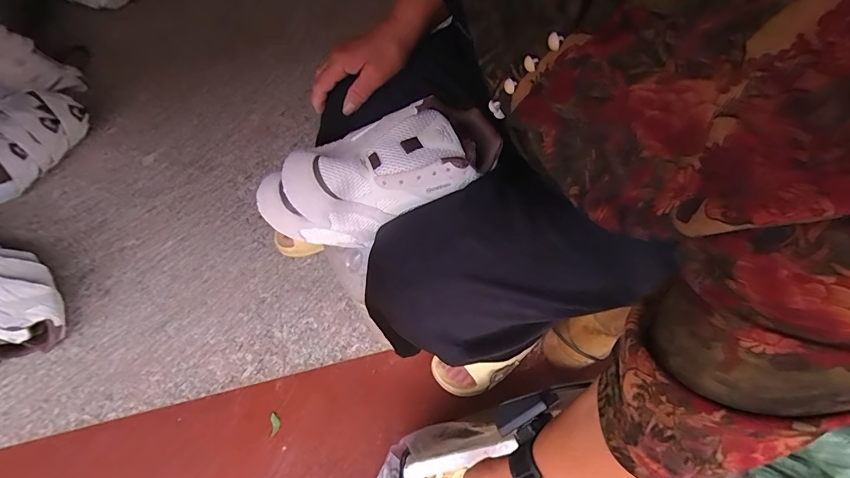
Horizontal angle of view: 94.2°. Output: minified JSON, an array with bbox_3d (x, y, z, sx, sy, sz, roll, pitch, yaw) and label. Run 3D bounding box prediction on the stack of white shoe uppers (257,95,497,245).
[{"bbox_3d":[-0.045,-0.074,0.415,0.248,0.083,0.106,-24,64,-5],"label":"stack of white shoe uppers"}]

